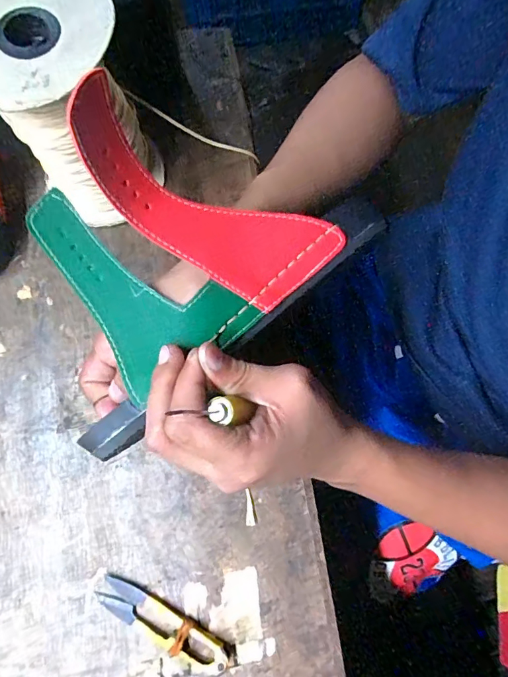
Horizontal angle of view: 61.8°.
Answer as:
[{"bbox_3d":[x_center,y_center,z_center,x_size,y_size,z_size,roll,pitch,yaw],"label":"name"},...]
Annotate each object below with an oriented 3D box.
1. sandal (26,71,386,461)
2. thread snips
[{"bbox_3d":[-0.049,-0.062,0.228,0.210,0.091,0.140,-41,79,-12],"label":"sandal"},{"bbox_3d":[-0.064,0.199,0.295,0.099,0.012,0.027,32,77,7],"label":"thread snips"}]

